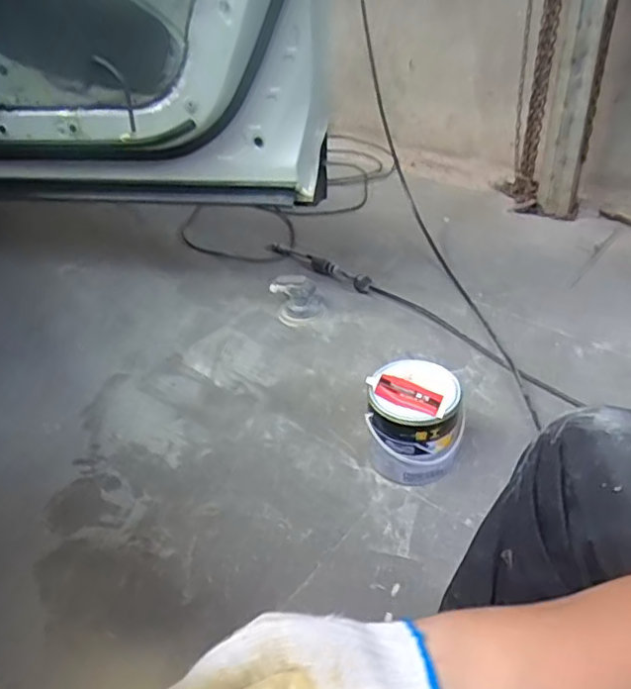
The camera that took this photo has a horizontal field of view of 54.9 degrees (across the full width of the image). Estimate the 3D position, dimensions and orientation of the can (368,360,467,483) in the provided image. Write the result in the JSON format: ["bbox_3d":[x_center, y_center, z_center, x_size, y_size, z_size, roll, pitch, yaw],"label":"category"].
[{"bbox_3d":[0.168,0.143,1.050,0.158,0.186,0.134,5,39,11],"label":"can"}]

